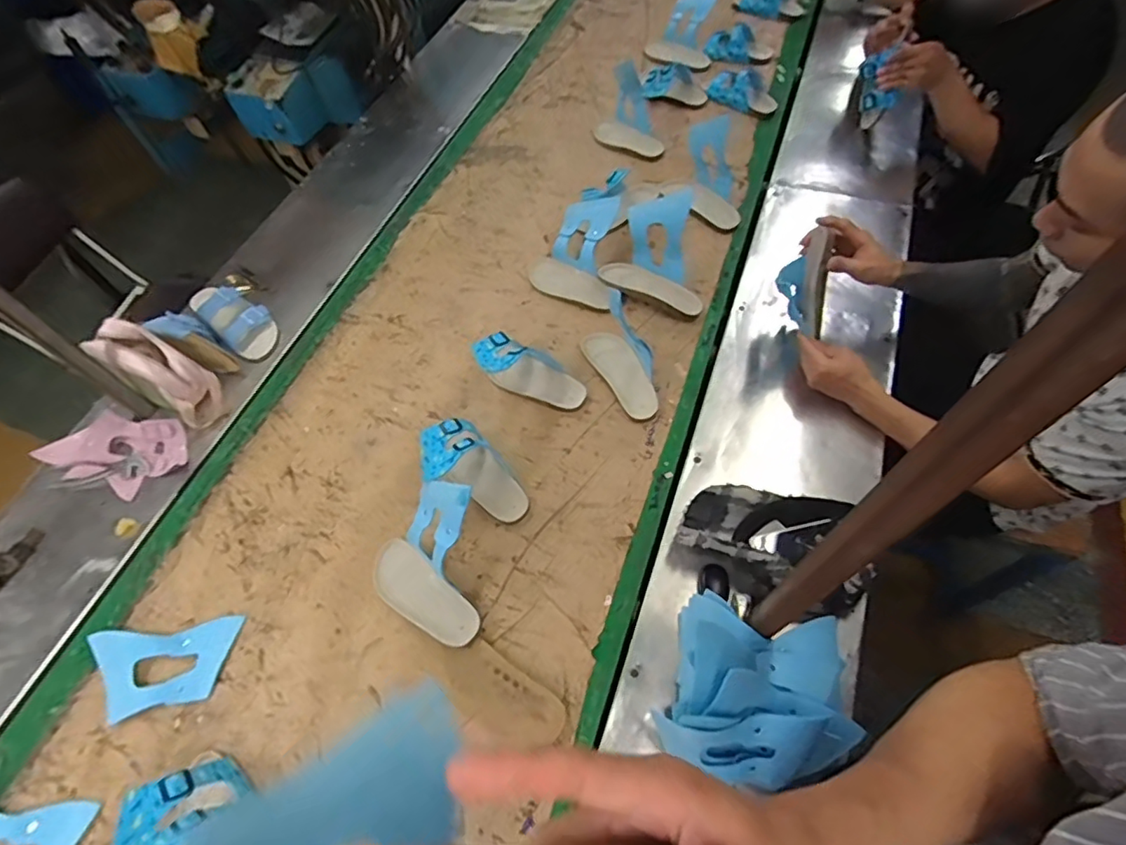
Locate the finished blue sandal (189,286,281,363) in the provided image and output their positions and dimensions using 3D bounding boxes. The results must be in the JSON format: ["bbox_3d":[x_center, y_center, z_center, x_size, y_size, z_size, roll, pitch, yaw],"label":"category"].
[{"bbox_3d":[-0.682,-0.215,1.169,0.236,0.054,0.115,39,69,10],"label":"finished blue sandal"}]

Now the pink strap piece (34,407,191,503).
[{"bbox_3d":[-0.821,0.046,1.033,0.258,0.036,0.151,14,61,12],"label":"pink strap piece"}]

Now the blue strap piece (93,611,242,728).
[{"bbox_3d":[-0.572,0.347,0.806,0.189,0.040,0.113,-12,59,-2],"label":"blue strap piece"}]

